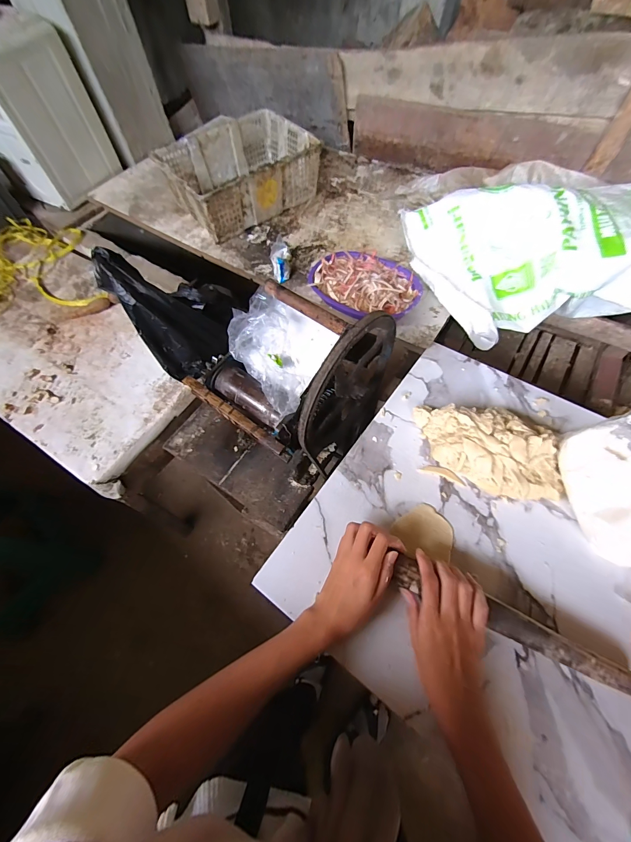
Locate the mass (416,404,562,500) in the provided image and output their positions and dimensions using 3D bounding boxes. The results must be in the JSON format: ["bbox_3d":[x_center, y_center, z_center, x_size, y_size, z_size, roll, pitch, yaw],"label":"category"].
[{"bbox_3d":[0.244,0.038,0.473,0.182,0.060,0.127,4,63,5],"label":"mass"}]

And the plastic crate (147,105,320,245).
[{"bbox_3d":[-0.255,-0.849,1.160,0.461,0.163,0.361,-36,66,-15],"label":"plastic crate"}]

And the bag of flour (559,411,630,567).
[{"bbox_3d":[0.358,0.088,0.402,0.067,0.111,0.169,-14,63,-4],"label":"bag of flour"}]

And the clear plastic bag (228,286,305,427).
[{"bbox_3d":[-0.080,-0.104,0.556,0.103,0.070,0.206,-19,85,-7],"label":"clear plastic bag"}]

